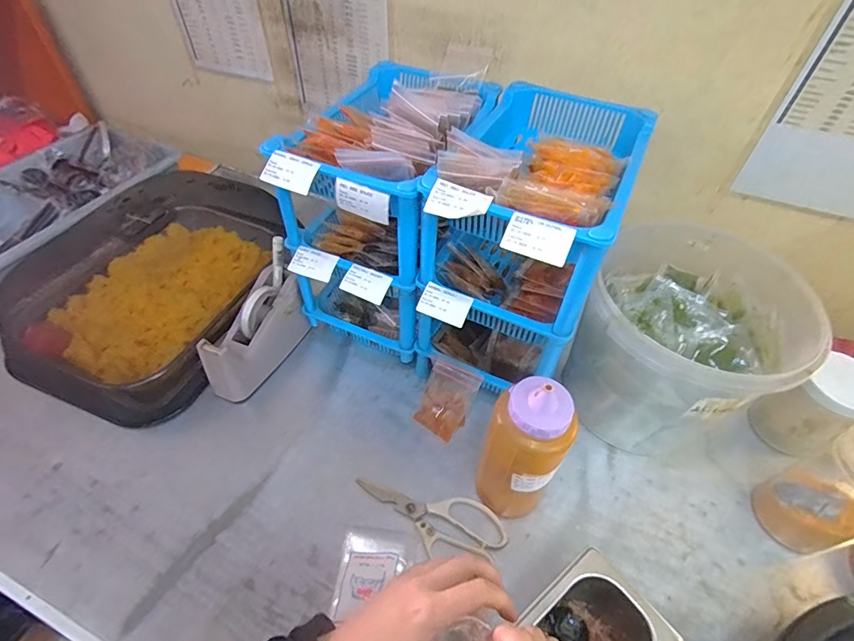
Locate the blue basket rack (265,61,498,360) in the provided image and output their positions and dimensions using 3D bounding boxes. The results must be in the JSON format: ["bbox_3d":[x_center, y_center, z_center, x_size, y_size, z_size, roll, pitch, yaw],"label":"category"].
[{"bbox_3d":[-0.056,-0.160,0.665,0.207,0.340,0.313,17,51,13],"label":"blue basket rack"}]

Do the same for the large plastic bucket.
[{"bbox_3d":[0.329,0.041,0.602,0.222,0.242,0.255,19,52,14],"label":"large plastic bucket"}]

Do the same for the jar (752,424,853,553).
[{"bbox_3d":[0.474,0.201,0.513,0.085,0.181,0.089,1,50,-1],"label":"jar"}]

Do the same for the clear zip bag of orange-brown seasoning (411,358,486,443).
[{"bbox_3d":[0.029,0.115,0.639,0.069,0.018,0.102,25,91,11],"label":"clear zip bag of orange-brown seasoning"}]

